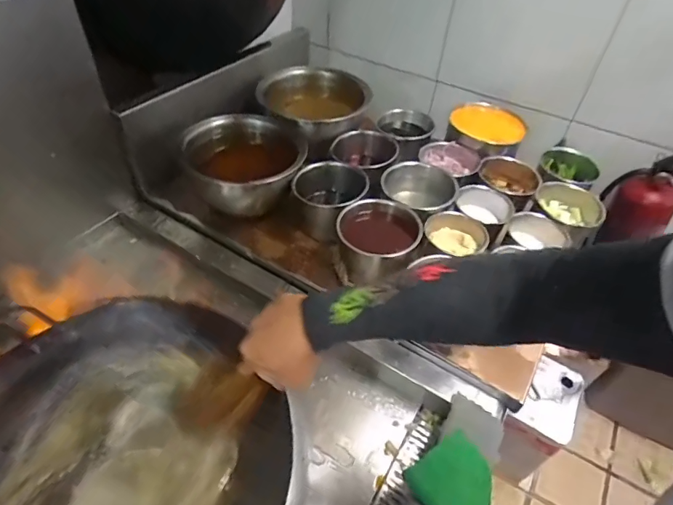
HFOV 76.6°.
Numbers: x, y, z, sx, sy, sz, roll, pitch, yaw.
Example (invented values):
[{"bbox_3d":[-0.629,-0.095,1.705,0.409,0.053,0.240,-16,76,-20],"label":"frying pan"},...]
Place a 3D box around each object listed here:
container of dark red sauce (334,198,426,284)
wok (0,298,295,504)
[{"bbox_3d":[0.073,-0.017,0.814,0.145,0.103,0.146,2,45,-2],"label":"container of dark red sauce"},{"bbox_3d":[-0.289,0.270,0.547,0.408,0.113,0.431,-3,45,-7],"label":"wok"}]

